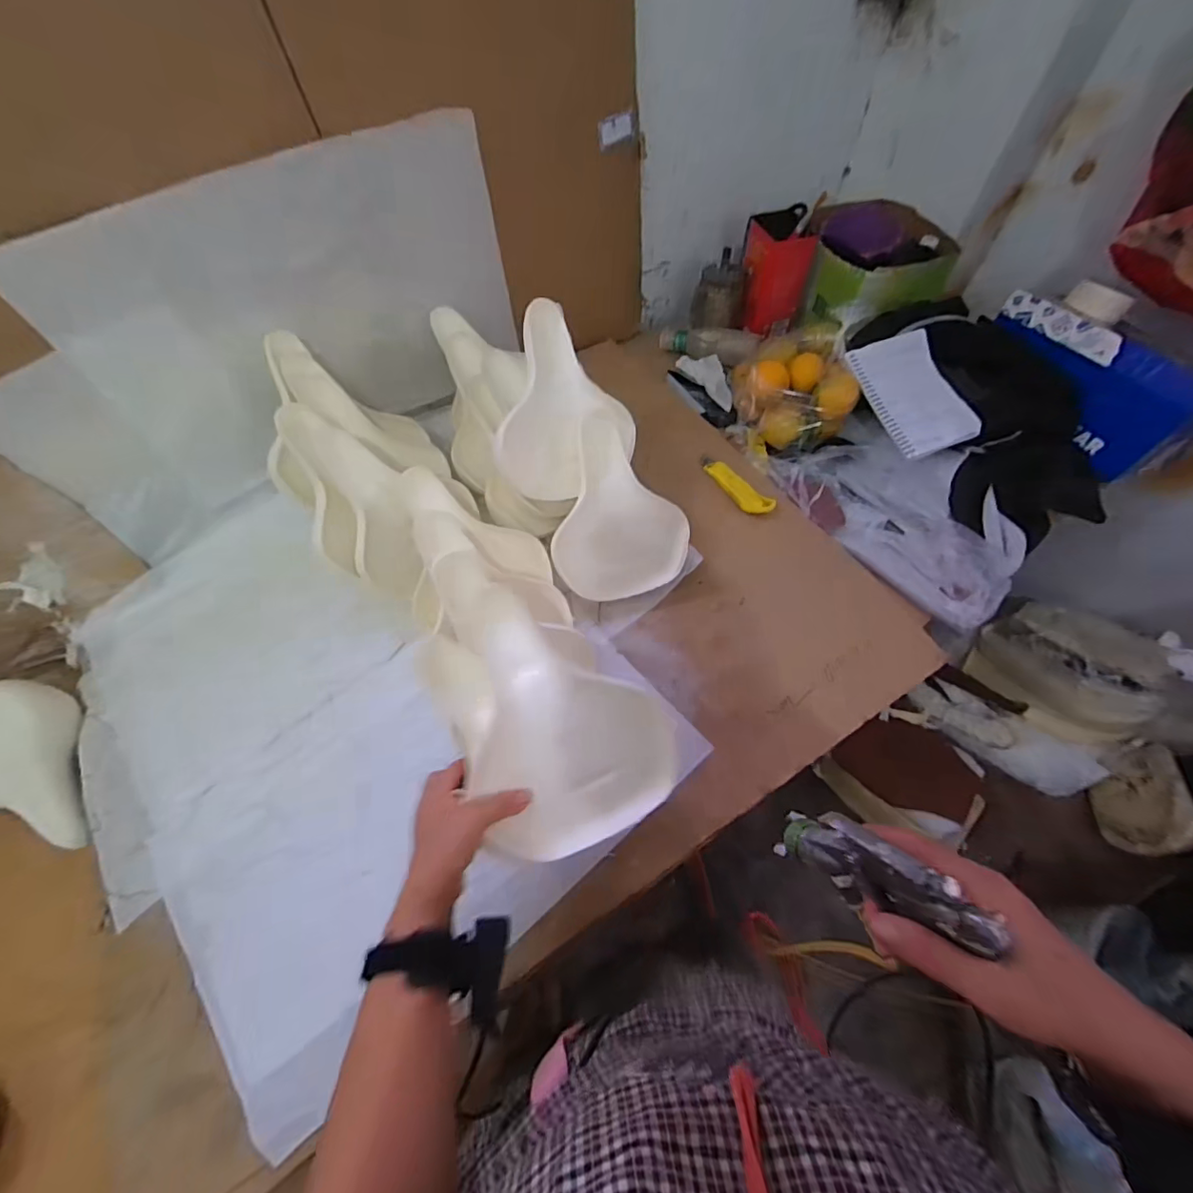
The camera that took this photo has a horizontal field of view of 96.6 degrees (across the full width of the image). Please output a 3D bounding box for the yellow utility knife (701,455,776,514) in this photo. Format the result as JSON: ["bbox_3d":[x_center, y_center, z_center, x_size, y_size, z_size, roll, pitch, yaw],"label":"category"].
[{"bbox_3d":[0.224,-0.183,0.870,0.040,0.022,0.151,-29,62,-17],"label":"yellow utility knife"}]

